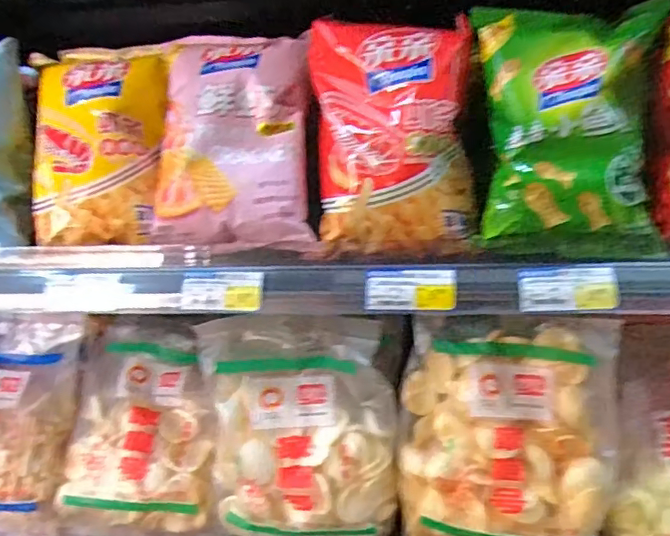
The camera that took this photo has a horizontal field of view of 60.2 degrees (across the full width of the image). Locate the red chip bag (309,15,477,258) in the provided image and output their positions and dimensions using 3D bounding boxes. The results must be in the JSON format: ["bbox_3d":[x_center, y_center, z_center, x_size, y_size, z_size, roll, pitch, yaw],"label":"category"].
[{"bbox_3d":[0.052,-0.111,0.516,0.145,0.193,0.057,-1,9,7],"label":"red chip bag"}]

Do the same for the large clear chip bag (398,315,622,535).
[{"bbox_3d":[0.155,0.152,0.527,0.185,0.207,0.059,0,9,15],"label":"large clear chip bag"}]

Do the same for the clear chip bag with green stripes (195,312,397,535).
[{"bbox_3d":[-0.032,0.158,0.566,0.177,0.220,0.054,-2,9,-2],"label":"clear chip bag with green stripes"}]

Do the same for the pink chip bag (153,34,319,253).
[{"bbox_3d":[-0.096,-0.126,0.560,0.149,0.216,0.060,2,-7,-4],"label":"pink chip bag"}]

